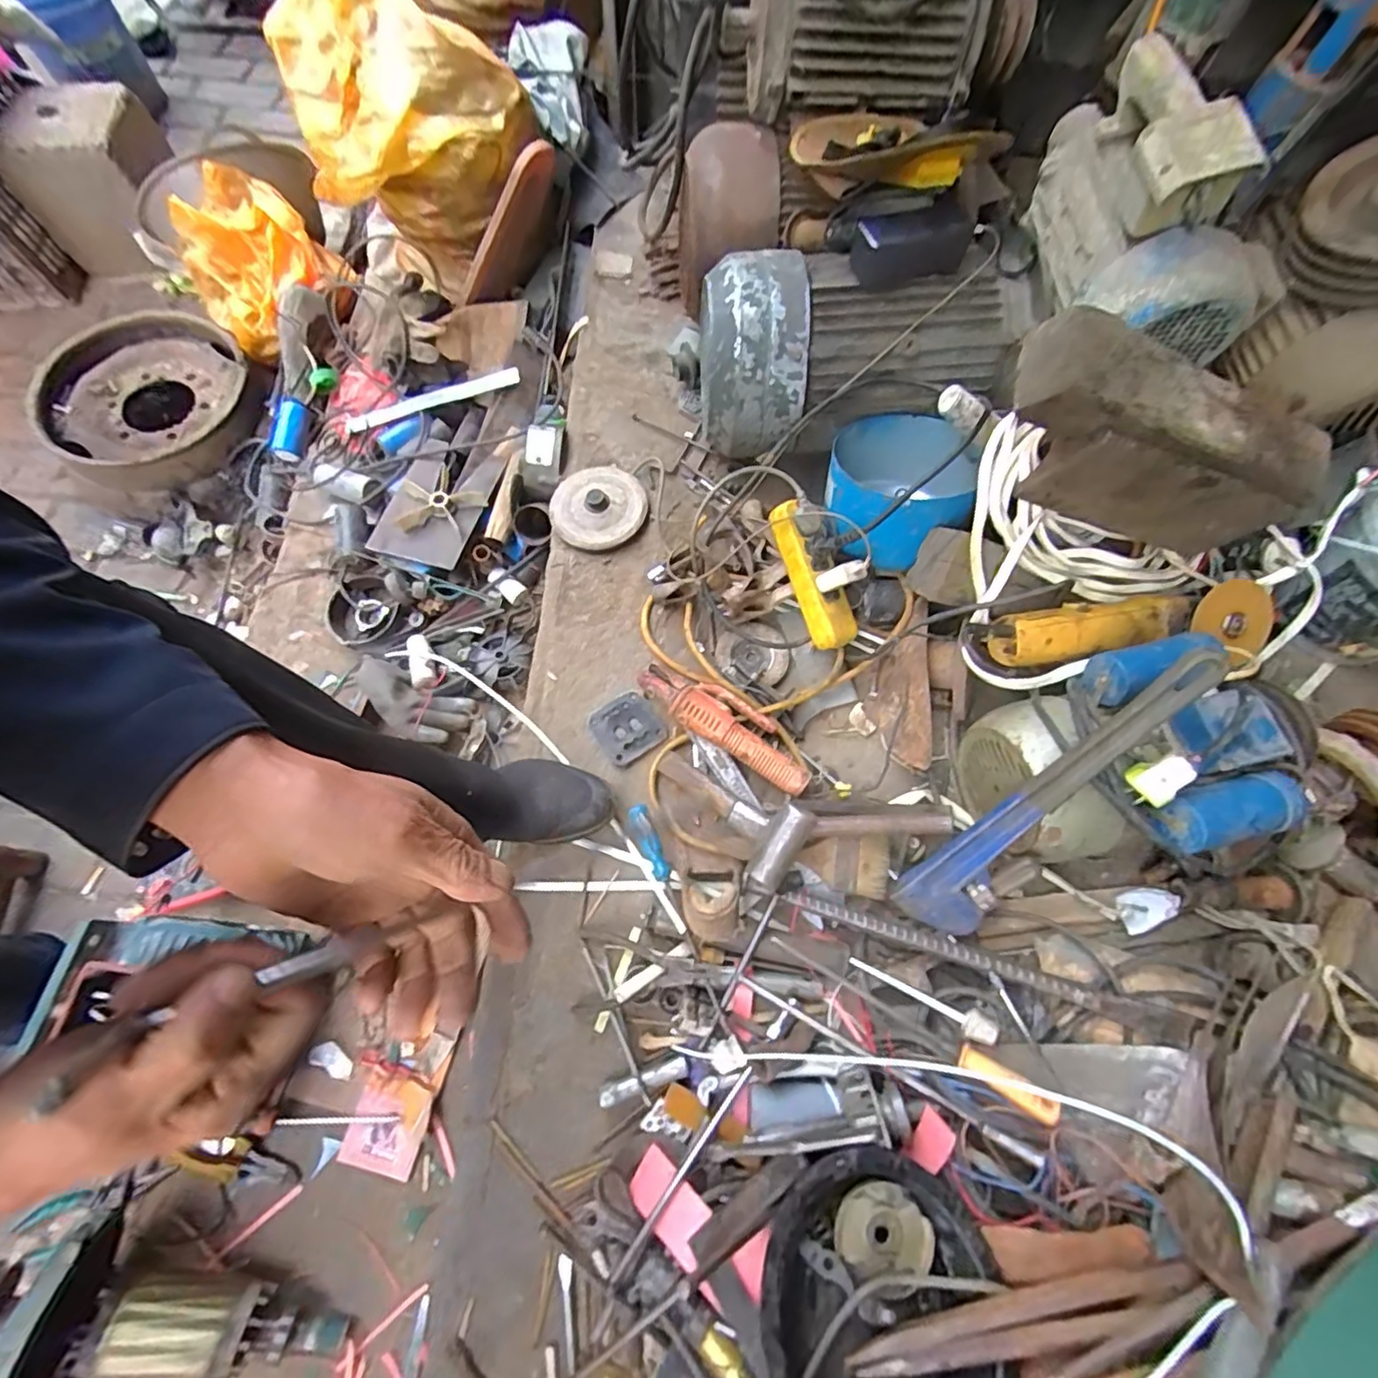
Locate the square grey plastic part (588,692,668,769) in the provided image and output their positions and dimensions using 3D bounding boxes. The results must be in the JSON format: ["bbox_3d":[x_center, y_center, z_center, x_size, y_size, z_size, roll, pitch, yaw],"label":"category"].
[{"bbox_3d":[-0.077,0.050,0.786,0.079,0.008,0.083,-35,73,-16],"label":"square grey plastic part"}]

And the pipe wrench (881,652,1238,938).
[{"bbox_3d":[0.338,0.109,0.581,0.076,0.022,0.355,41,116,13],"label":"pipe wrench"}]

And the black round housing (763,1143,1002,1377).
[{"bbox_3d":[0.145,0.465,0.468,0.177,0.082,0.178,1,67,-3],"label":"black round housing"}]

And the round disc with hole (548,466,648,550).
[{"bbox_3d":[-0.135,-0.273,0.911,0.141,0.024,0.138,1,67,-3],"label":"round disc with hole"}]

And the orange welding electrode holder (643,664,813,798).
[{"bbox_3d":[0.044,0.037,0.732,0.230,0.027,0.067,31,69,10],"label":"orange welding electrode holder"}]

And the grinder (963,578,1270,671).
[{"bbox_3d":[0.463,-0.066,0.674,0.316,0.075,0.082,-4,68,-5],"label":"grinder"}]

